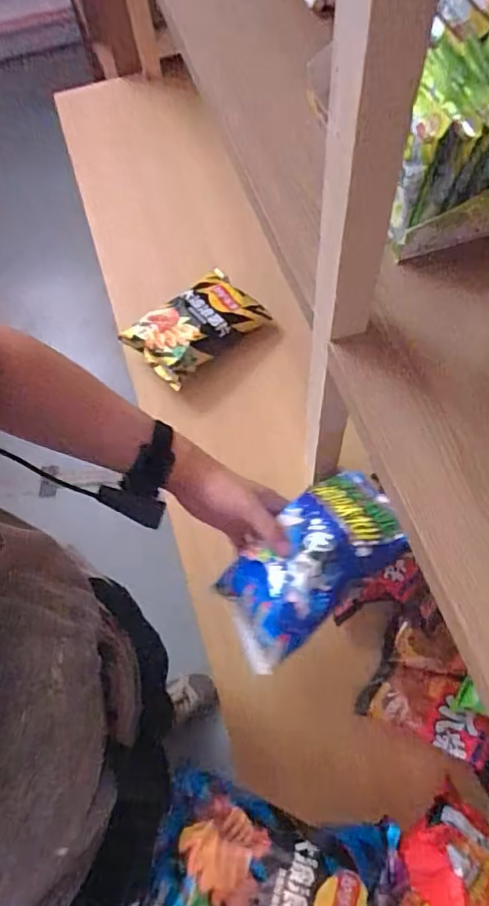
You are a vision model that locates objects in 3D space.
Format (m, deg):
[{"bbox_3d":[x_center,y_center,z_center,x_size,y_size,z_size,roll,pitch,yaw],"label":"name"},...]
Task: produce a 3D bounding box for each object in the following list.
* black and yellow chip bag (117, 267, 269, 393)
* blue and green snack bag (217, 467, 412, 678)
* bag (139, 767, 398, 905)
[{"bbox_3d":[-0.077,-0.205,0.884,0.196,0.040,0.131,-40,70,-15],"label":"black and yellow chip bag"},{"bbox_3d":[0.066,0.105,0.558,0.206,0.050,0.116,-41,57,-7],"label":"blue and green snack bag"},{"bbox_3d":[0.020,0.365,0.484,0.198,0.048,0.122,13,66,8],"label":"bag"}]

